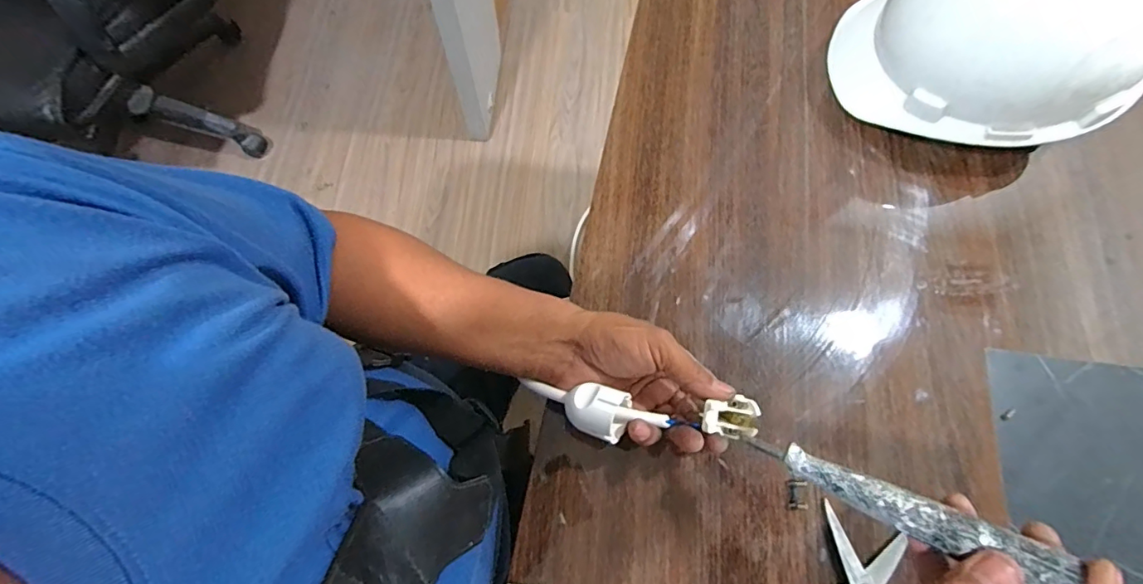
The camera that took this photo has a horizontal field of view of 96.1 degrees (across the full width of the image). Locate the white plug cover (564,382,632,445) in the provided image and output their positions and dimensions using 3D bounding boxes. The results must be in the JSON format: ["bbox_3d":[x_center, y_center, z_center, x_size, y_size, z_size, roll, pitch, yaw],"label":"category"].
[{"bbox_3d":[0.017,0.084,0.361,0.045,0.025,0.032,18,72,5],"label":"white plug cover"}]

